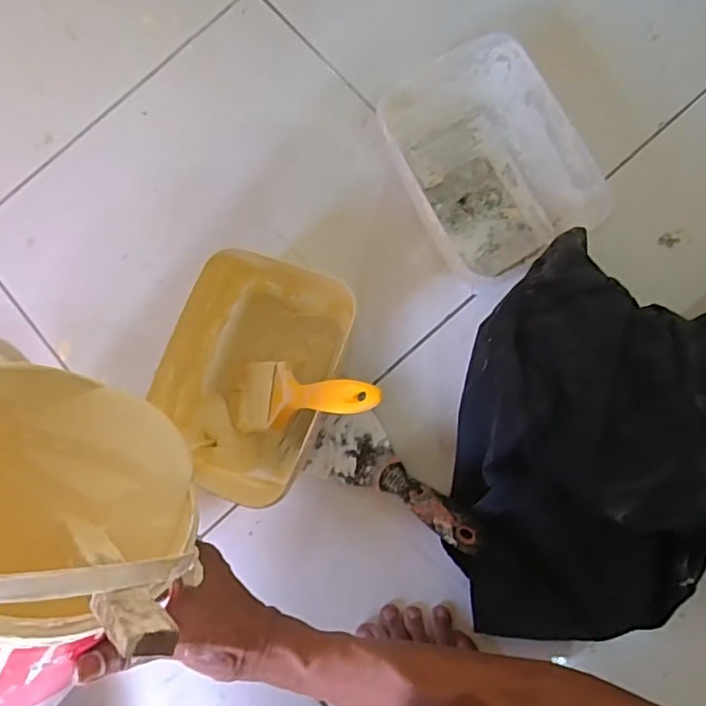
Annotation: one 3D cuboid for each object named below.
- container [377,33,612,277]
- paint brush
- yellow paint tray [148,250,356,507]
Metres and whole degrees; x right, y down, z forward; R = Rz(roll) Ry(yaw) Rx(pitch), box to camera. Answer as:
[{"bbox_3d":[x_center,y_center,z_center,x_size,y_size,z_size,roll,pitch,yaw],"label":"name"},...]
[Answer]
[{"bbox_3d":[0.116,-0.169,0.523,0.138,0.081,0.186,-25,81,1],"label":"container"},{"bbox_3d":[-0.042,0.033,0.465,0.177,0.010,0.059,-8,78,48],"label":"paint brush"},{"bbox_3d":[-0.090,0.017,0.517,0.125,0.081,0.217,21,84,7],"label":"yellow paint tray"}]

